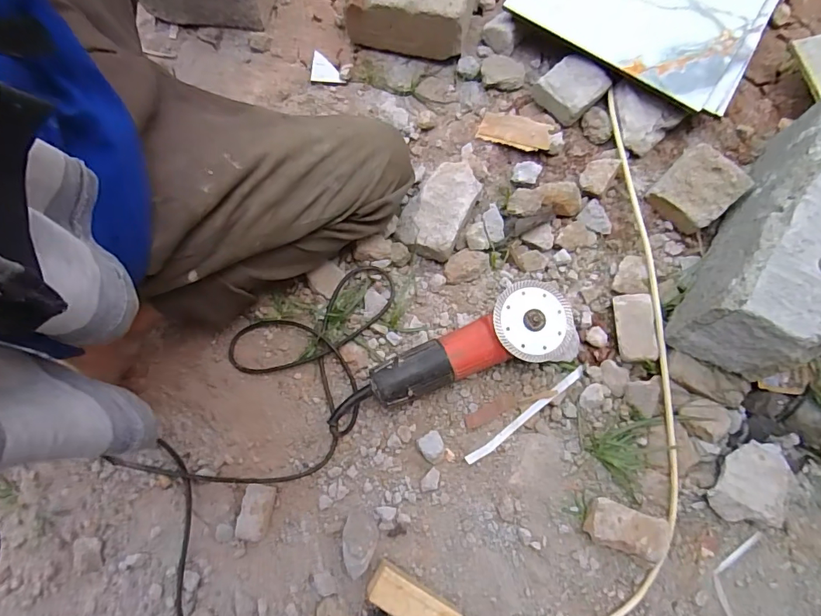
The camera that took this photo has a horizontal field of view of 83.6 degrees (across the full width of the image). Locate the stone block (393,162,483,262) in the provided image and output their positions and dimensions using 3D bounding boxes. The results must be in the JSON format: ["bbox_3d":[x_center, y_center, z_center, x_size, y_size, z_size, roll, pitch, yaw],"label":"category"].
[{"bbox_3d":[0.044,-0.155,0.699,0.094,0.049,0.151,26,77,4],"label":"stone block"}]

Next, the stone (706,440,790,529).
[{"bbox_3d":[0.460,0.235,0.613,0.091,0.043,0.123,39,78,7],"label":"stone"}]

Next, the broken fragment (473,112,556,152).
[{"bbox_3d":[0.176,-0.295,0.769,0.122,0.012,0.057,22,76,20],"label":"broken fragment"}]

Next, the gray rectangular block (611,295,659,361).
[{"bbox_3d":[0.326,0.026,0.668,0.051,0.020,0.102,-4,67,23],"label":"gray rectangular block"}]

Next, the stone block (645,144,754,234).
[{"bbox_3d":[0.447,-0.188,0.715,0.103,0.050,0.101,39,102,10],"label":"stone block"}]

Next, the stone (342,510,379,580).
[{"bbox_3d":[-0.063,0.301,0.577,0.040,0.047,0.073,-2,76,-2],"label":"stone"}]

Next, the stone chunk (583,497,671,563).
[{"bbox_3d":[0.285,0.290,0.599,0.114,0.035,0.059,19,76,3],"label":"stone chunk"}]

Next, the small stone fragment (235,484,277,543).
[{"bbox_3d":[-0.201,0.264,0.594,0.042,0.025,0.066,8,76,0],"label":"small stone fragment"}]

